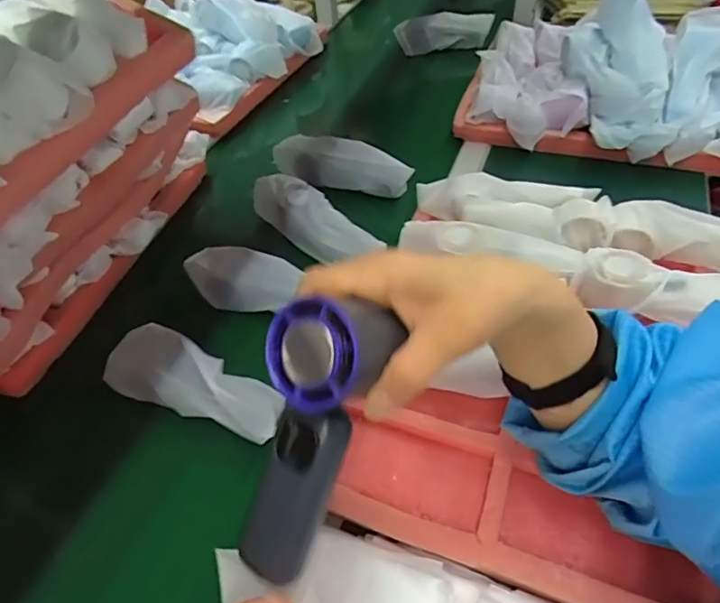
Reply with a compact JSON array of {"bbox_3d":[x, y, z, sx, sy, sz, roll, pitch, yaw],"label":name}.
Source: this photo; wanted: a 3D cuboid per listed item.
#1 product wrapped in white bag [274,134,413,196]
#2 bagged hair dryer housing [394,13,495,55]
[{"bbox_3d":[-0.029,-0.193,0.720,0.203,0.054,0.048,21,53,22],"label":"product wrapped in white bag"},{"bbox_3d":[0.164,-0.522,0.999,0.182,0.070,0.036,-1,48,5],"label":"bagged hair dryer housing"}]

